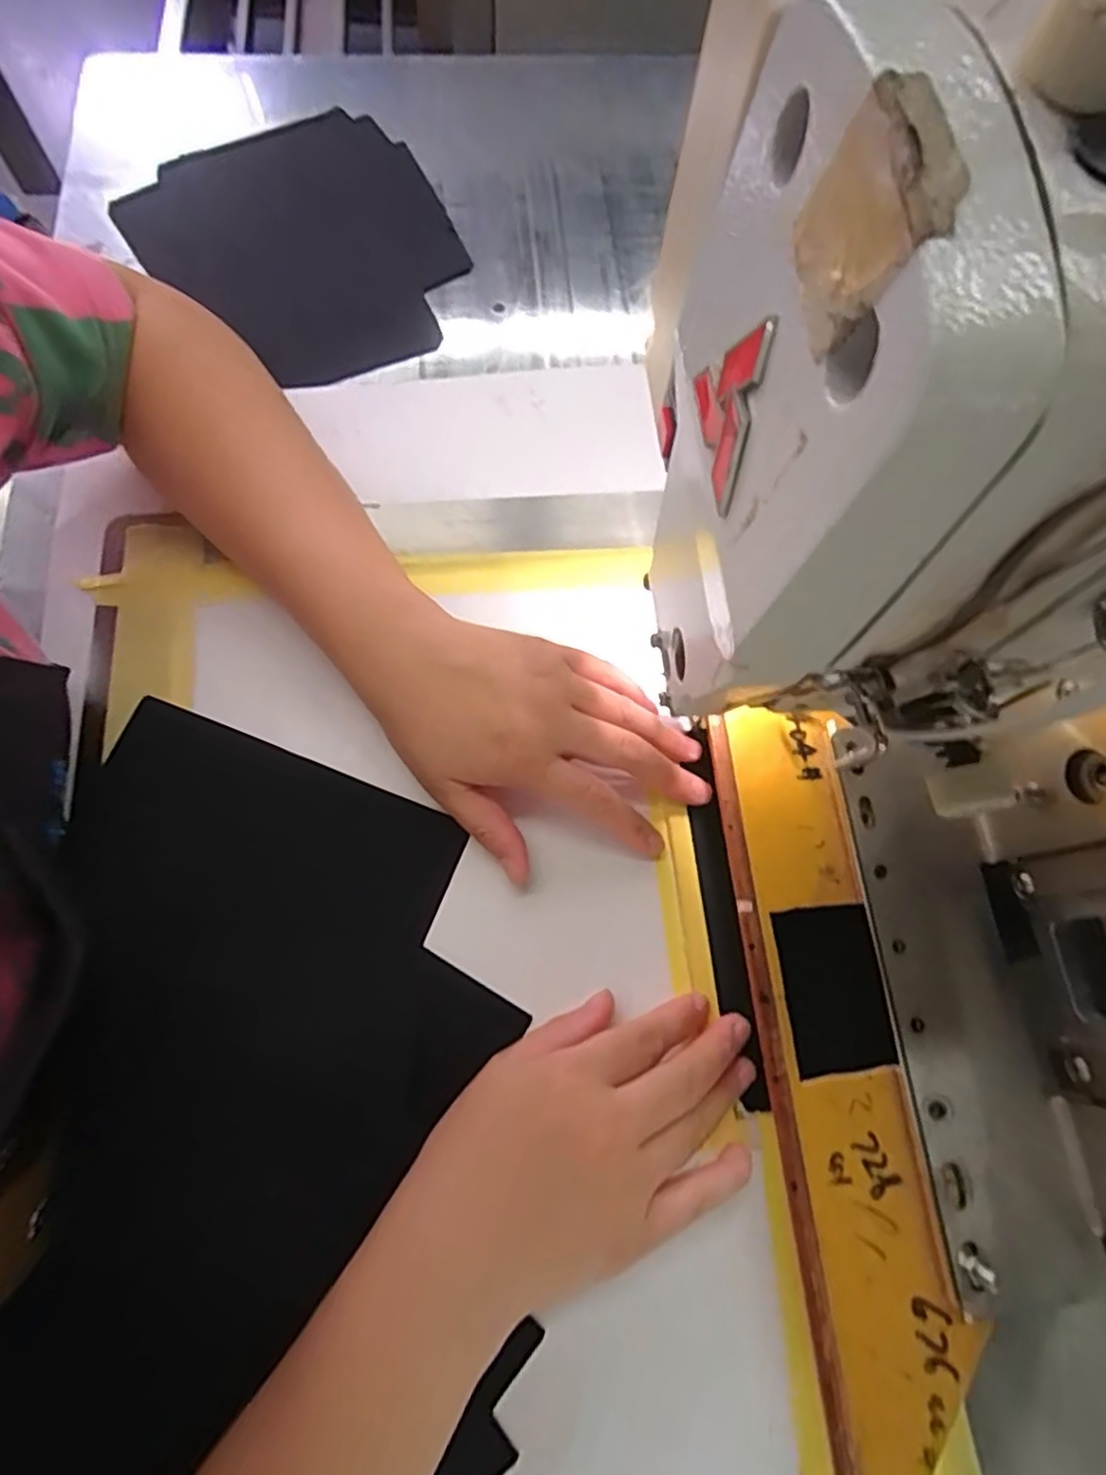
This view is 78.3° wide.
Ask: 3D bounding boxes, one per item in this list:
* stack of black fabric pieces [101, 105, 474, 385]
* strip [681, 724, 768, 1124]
[{"bbox_3d":[-0.157,-0.311,0.431,0.181,0.007,0.211,-28,75,-11],"label":"stack of black fabric pieces"},{"bbox_3d":[0.077,0.078,0.315,0.013,0.010,0.169,-5,73,-4],"label":"strip"}]

